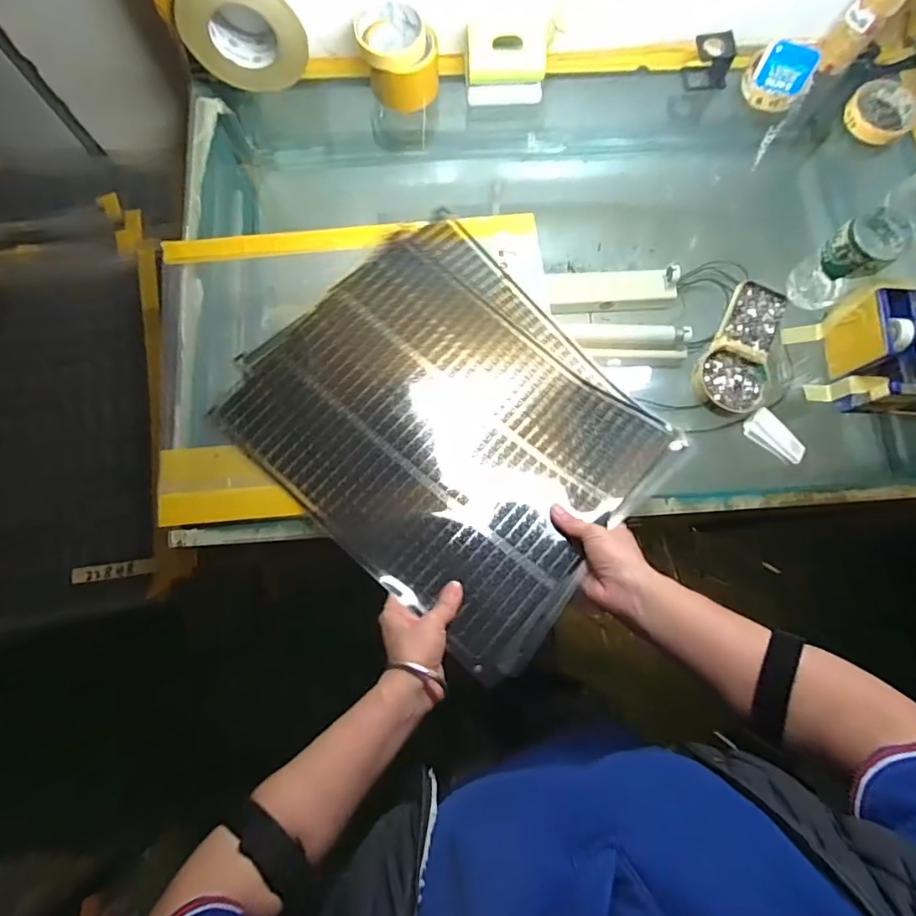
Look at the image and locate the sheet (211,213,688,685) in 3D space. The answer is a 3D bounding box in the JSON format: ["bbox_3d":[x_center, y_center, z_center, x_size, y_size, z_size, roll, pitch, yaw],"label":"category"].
[{"bbox_3d":[-0.008,-0.048,0.563,0.433,0.061,0.361,44,80,8],"label":"sheet"}]

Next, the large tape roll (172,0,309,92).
[{"bbox_3d":[-0.259,-0.525,0.612,0.142,0.125,0.068,-12,78,-4],"label":"large tape roll"}]

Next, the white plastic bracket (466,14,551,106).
[{"bbox_3d":[0.066,-0.521,0.660,0.108,0.083,0.062,-6,78,-2],"label":"white plastic bracket"}]

